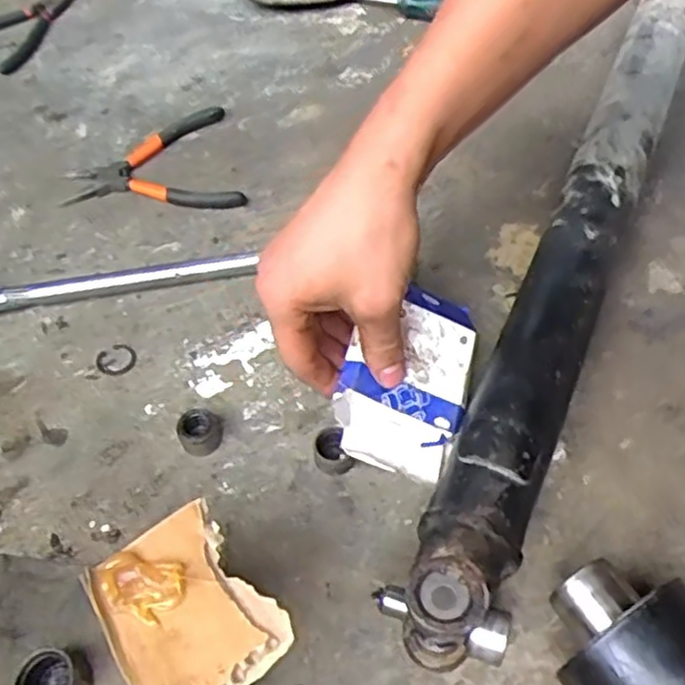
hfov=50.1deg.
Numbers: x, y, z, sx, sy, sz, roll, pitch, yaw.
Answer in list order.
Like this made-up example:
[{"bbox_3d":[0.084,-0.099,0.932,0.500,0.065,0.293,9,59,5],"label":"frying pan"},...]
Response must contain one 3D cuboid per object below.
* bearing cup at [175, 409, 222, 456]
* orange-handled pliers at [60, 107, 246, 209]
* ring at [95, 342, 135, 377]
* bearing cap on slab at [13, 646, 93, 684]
[{"bbox_3d":[-0.086,0.054,0.443,0.025,0.017,0.026,-1,56,2],"label":"bearing cup"},{"bbox_3d":[-0.159,-0.145,0.603,0.136,0.010,0.113,-14,57,-6],"label":"orange-handled pliers"},{"bbox_3d":[-0.152,0.011,0.491,0.026,0.004,0.025,-1,56,2],"label":"ring"},{"bbox_3d":[-0.108,0.127,0.274,0.026,0.015,0.025,-2,54,3],"label":"bearing cap on slab"}]

